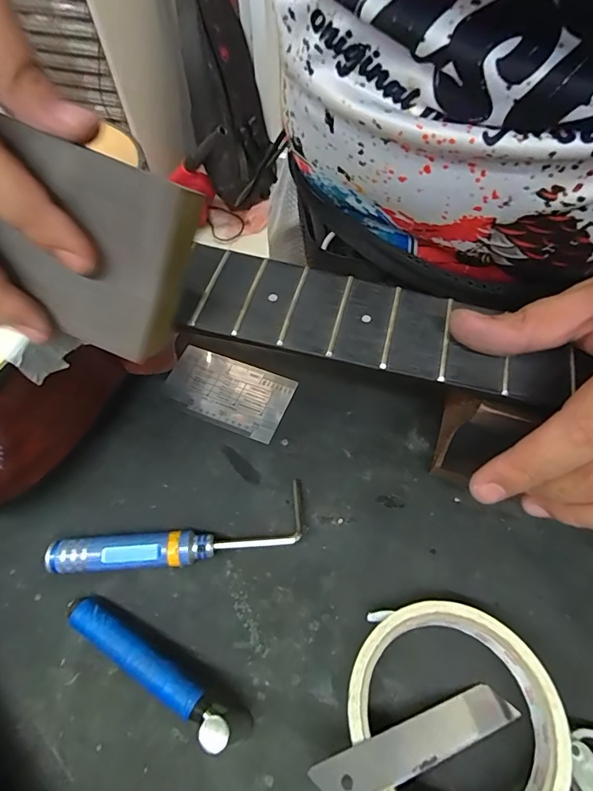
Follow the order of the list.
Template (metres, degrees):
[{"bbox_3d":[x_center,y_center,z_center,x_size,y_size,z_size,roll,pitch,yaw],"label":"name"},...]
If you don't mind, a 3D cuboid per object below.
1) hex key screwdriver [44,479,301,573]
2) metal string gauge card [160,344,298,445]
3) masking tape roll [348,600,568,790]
[{"bbox_3d":[-0.064,0.082,0.245,0.141,0.018,0.032,-13,60,-7],"label":"hex key screwdriver"},{"bbox_3d":[-0.050,-0.003,0.304,0.088,0.004,0.051,19,65,11],"label":"metal string gauge card"},{"bbox_3d":[0.070,0.146,0.197,0.086,0.031,0.090,0,59,1],"label":"masking tape roll"}]

